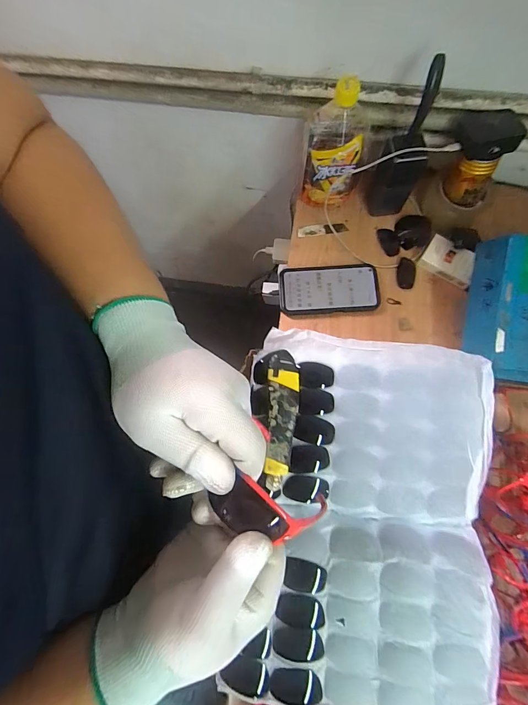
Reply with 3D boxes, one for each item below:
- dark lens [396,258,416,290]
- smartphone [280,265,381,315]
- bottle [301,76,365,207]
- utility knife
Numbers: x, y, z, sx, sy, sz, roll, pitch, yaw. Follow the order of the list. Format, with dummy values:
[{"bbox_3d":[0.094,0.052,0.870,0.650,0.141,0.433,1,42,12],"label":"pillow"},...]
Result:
[{"bbox_3d":[0.241,-0.133,0.580,0.028,0.011,0.053,9,77,4],"label":"dark lens"},{"bbox_3d":[0.110,-0.107,0.578,0.161,0.018,0.081,-3,76,1],"label":"smartphone"},{"bbox_3d":[0.112,-0.317,0.531,0.089,0.199,0.094,10,77,4],"label":"bottle"},{"bbox_3d":[0.023,0.077,0.418,0.037,0.023,0.165,1,76,2],"label":"utility knife"}]

